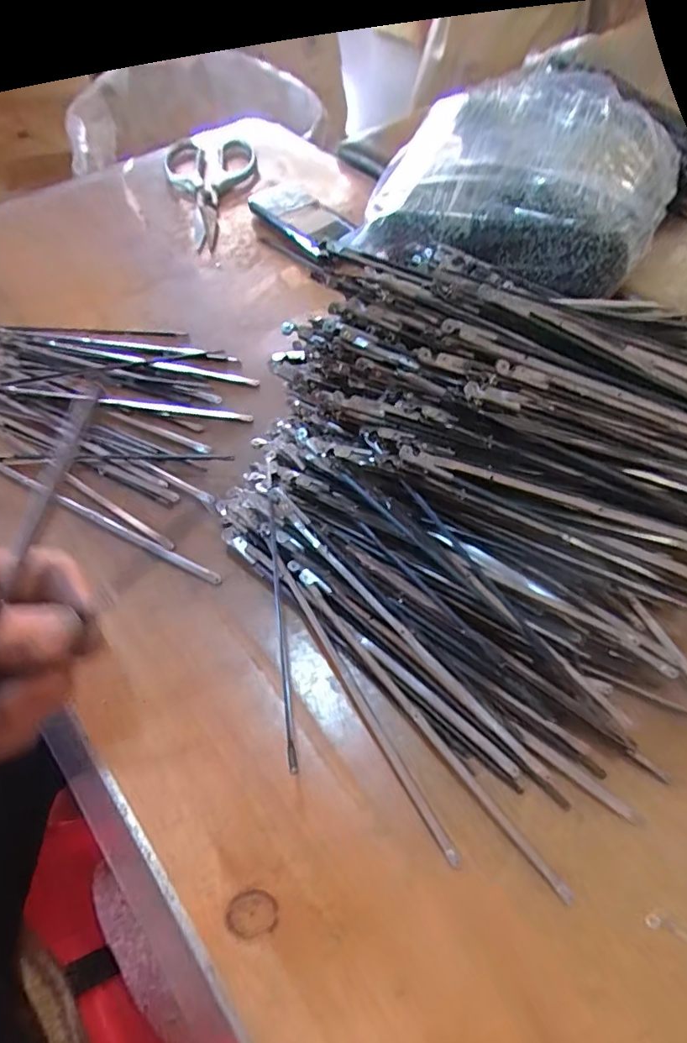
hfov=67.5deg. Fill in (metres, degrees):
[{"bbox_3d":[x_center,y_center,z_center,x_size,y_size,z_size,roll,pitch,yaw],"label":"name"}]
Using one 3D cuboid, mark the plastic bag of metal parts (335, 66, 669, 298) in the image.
[{"bbox_3d":[0.146,-0.291,0.438,0.235,0.062,0.262,27,62,18],"label":"plastic bag of metal parts"}]

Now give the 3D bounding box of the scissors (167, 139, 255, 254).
[{"bbox_3d":[-0.132,-0.344,0.528,0.095,0.018,0.208,-12,58,-6],"label":"scissors"}]

